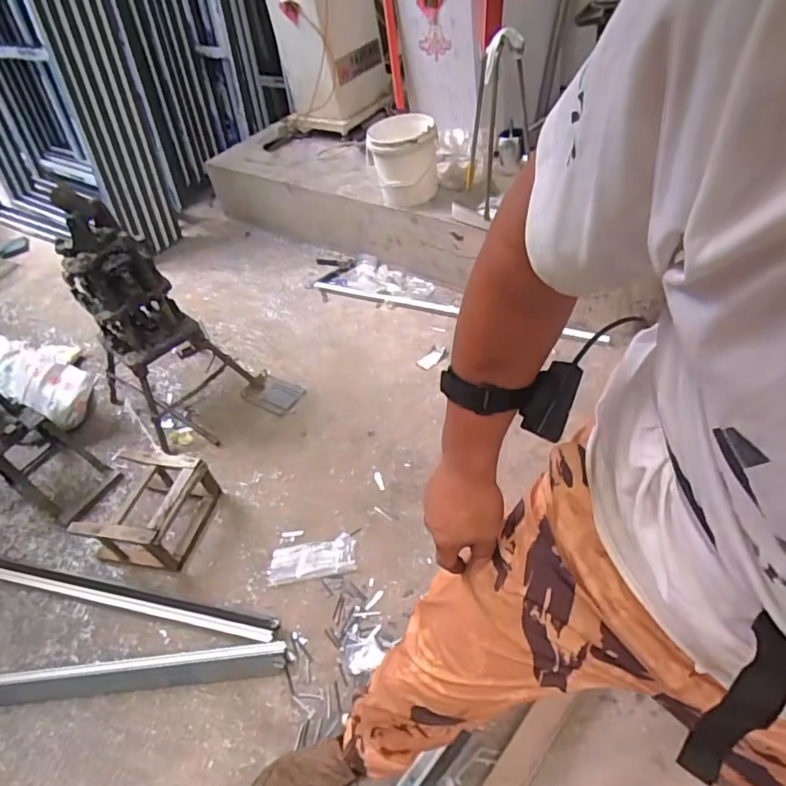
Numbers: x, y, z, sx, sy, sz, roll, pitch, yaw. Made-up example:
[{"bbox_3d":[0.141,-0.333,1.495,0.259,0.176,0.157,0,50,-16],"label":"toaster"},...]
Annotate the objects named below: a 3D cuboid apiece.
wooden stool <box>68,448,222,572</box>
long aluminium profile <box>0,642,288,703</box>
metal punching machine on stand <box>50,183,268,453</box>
[{"bbox_3d":[-0.647,0.302,1.458,0.252,0.191,0.281,7,49,16],"label":"wooden stool"},{"bbox_3d":[-0.663,0.655,1.257,0.825,0.029,0.066,-9,46,2],"label":"long aluminium profile"},{"bbox_3d":[-0.704,-0.194,1.556,0.430,0.702,0.333,13,51,21],"label":"metal punching machine on stand"}]

